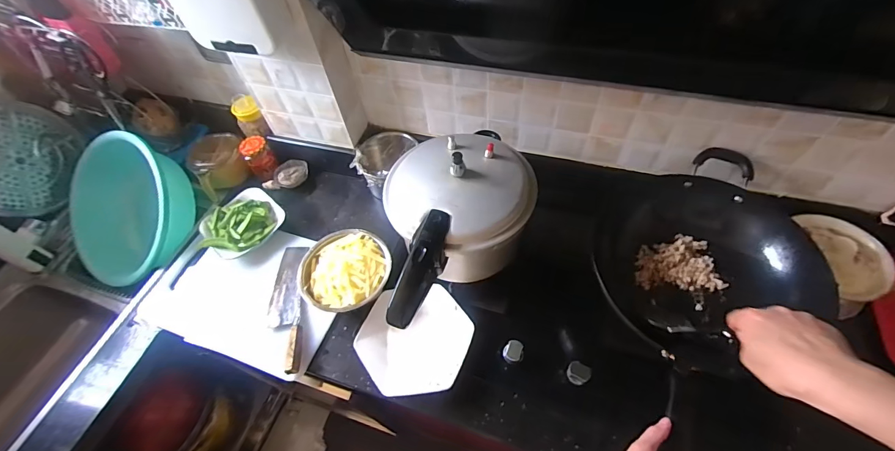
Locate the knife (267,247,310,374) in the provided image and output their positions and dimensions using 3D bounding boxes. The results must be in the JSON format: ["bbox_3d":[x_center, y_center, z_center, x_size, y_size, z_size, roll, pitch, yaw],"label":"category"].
[{"bbox_3d":[-0.346,0.165,0.826,0.074,0.029,0.302,-11,55,-2],"label":"knife"}]

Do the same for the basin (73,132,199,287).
[{"bbox_3d":[-0.810,-0.048,1.020,0.388,0.164,0.390,2,94,24],"label":"basin"}]

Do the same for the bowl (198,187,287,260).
[{"bbox_3d":[-0.506,-0.009,0.941,0.169,0.056,0.183,36,65,26],"label":"bowl"}]

